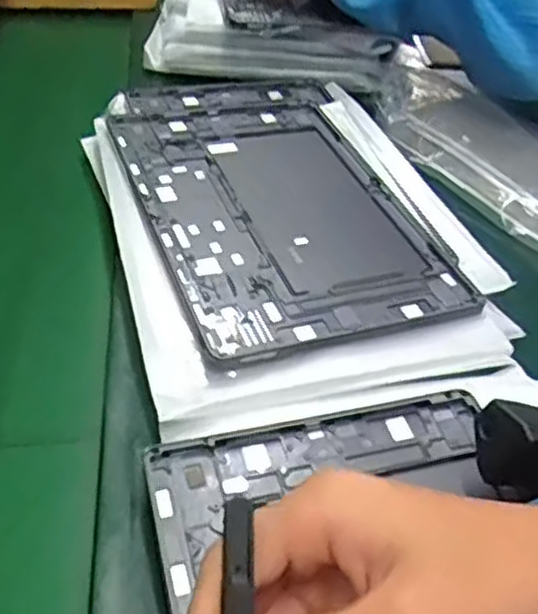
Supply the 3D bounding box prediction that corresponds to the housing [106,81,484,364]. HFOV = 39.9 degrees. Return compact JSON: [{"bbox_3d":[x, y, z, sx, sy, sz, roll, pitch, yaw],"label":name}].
[{"bbox_3d":[-0.002,-0.087,0.511,0.178,0.009,0.303,-10,43,-16],"label":"housing"}]

